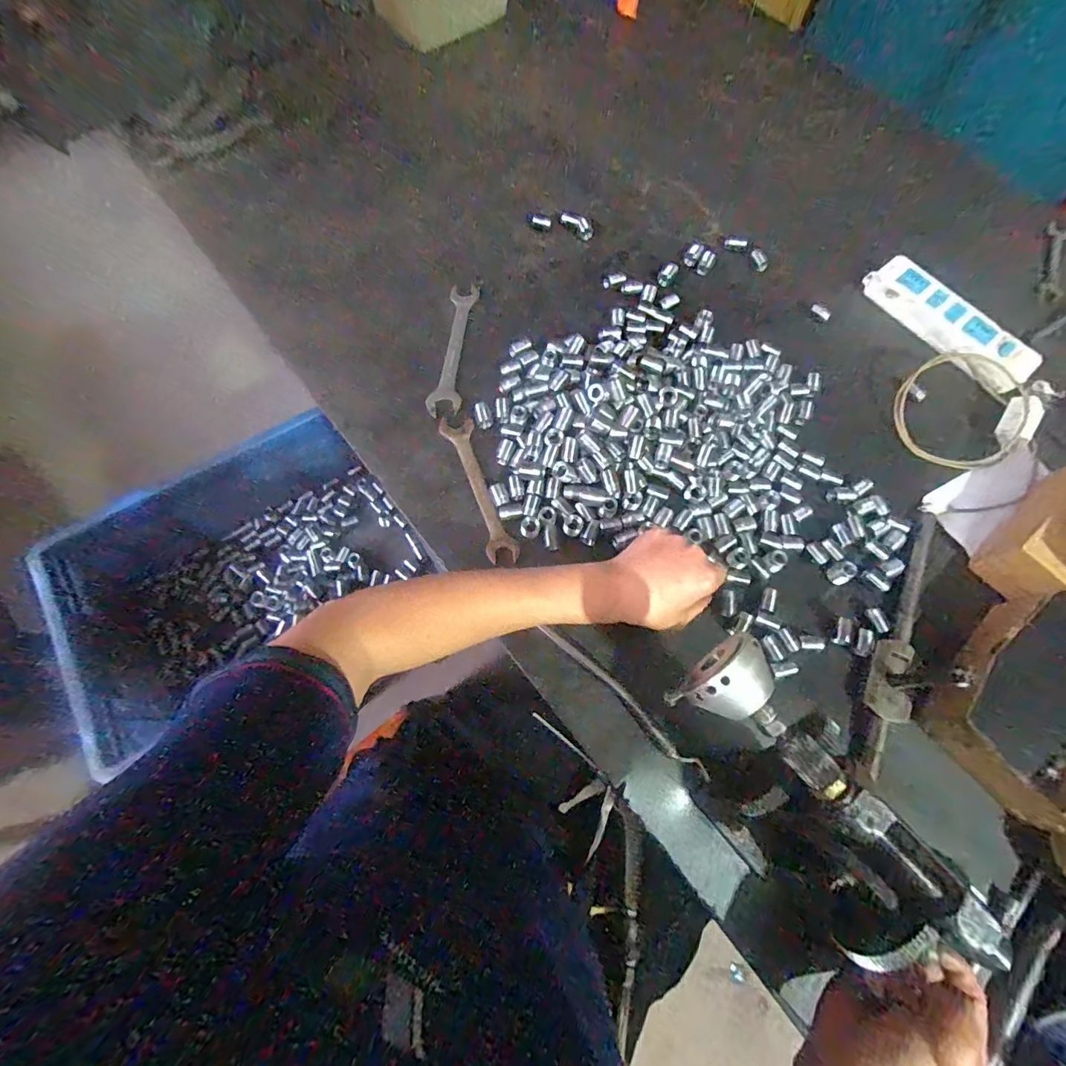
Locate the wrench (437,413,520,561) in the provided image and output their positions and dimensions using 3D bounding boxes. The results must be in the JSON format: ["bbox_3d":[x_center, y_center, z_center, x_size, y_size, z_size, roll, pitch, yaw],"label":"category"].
[{"bbox_3d":[-0.054,-0.048,0.480,0.033,0.009,0.165,-20,74,-9],"label":"wrench"}]

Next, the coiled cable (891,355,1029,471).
[{"bbox_3d":[0.480,-0.141,0.520,0.130,0.033,0.126,-36,77,-13],"label":"coiled cable"}]

